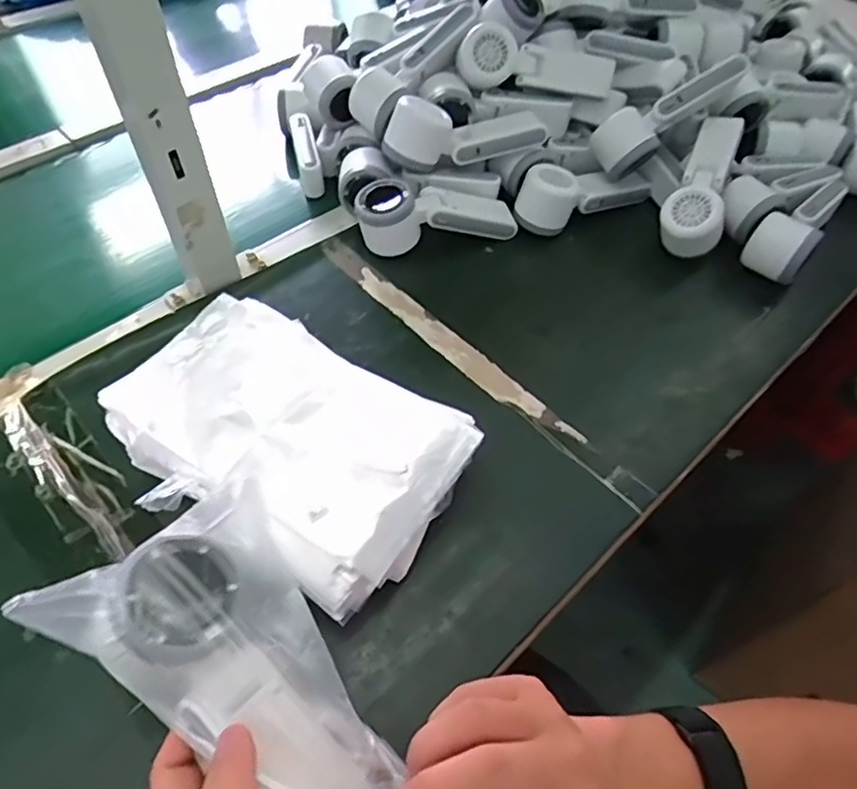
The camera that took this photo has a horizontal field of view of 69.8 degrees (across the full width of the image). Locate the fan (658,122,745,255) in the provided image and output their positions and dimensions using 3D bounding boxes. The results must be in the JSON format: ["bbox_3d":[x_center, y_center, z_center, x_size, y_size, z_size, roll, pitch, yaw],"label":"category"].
[{"bbox_3d":[0.286,-0.217,0.640,0.062,0.056,0.165,22,72,11],"label":"fan"}]

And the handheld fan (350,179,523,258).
[{"bbox_3d":[0.010,-0.183,0.622,0.165,0.057,0.056,-7,57,-9],"label":"handheld fan"}]

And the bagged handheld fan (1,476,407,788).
[{"bbox_3d":[-0.080,0.124,0.279,0.166,0.042,0.099,46,64,7],"label":"bagged handheld fan"}]

